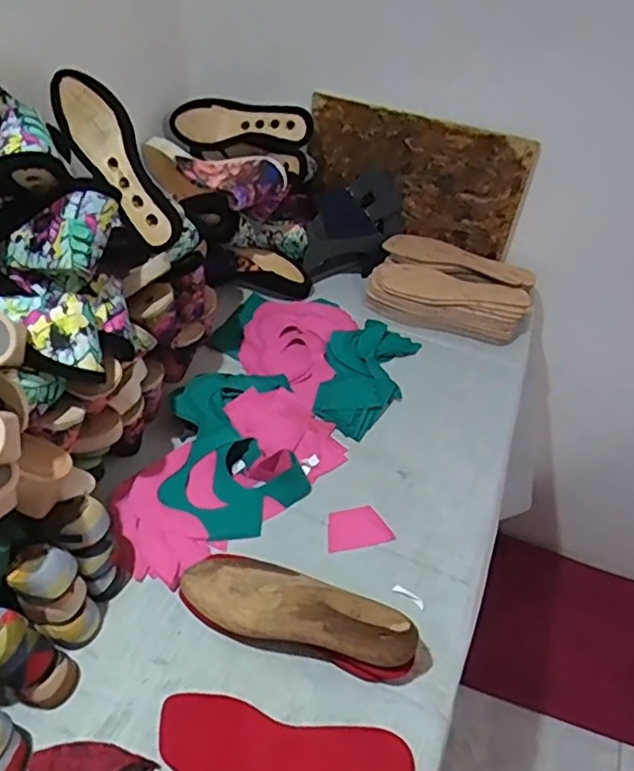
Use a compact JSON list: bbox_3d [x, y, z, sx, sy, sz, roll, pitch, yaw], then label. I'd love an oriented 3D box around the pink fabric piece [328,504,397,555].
[{"bbox_3d":[0.049,0.175,0.770,0.080,0.008,0.054,-10,47,-13],"label":"pink fabric piece"}]

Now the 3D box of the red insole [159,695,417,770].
[{"bbox_3d":[-0.030,0.344,0.582,0.233,0.009,0.073,9,54,3],"label":"red insole"}]

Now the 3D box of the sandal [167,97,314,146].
[{"bbox_3d":[-0.127,-0.431,1.047,0.235,0.069,0.056,9,46,6],"label":"sandal"}]

